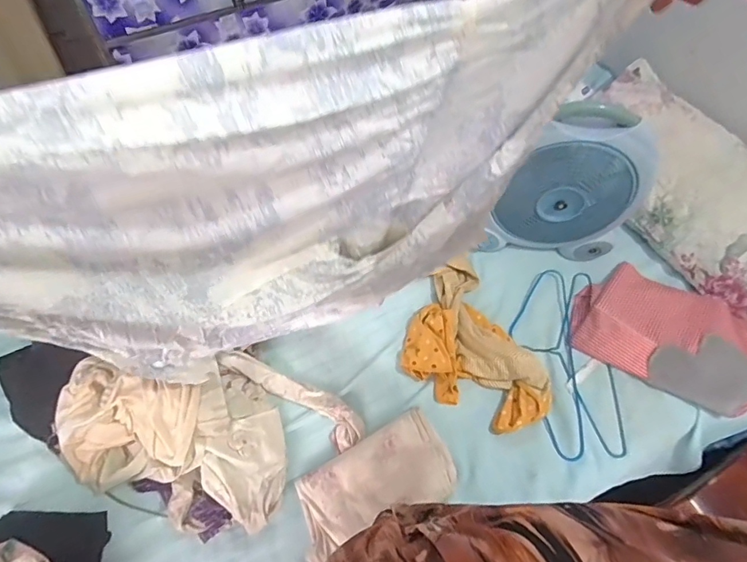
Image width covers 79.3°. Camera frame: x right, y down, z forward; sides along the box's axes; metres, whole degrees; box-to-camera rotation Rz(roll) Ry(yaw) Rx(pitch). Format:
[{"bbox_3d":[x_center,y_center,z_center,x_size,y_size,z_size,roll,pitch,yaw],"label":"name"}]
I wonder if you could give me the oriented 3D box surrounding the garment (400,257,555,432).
[{"bbox_3d":[0.185,0.124,0.912,0.220,0.058,0.373,-21,64,-13],"label":"garment"}]

